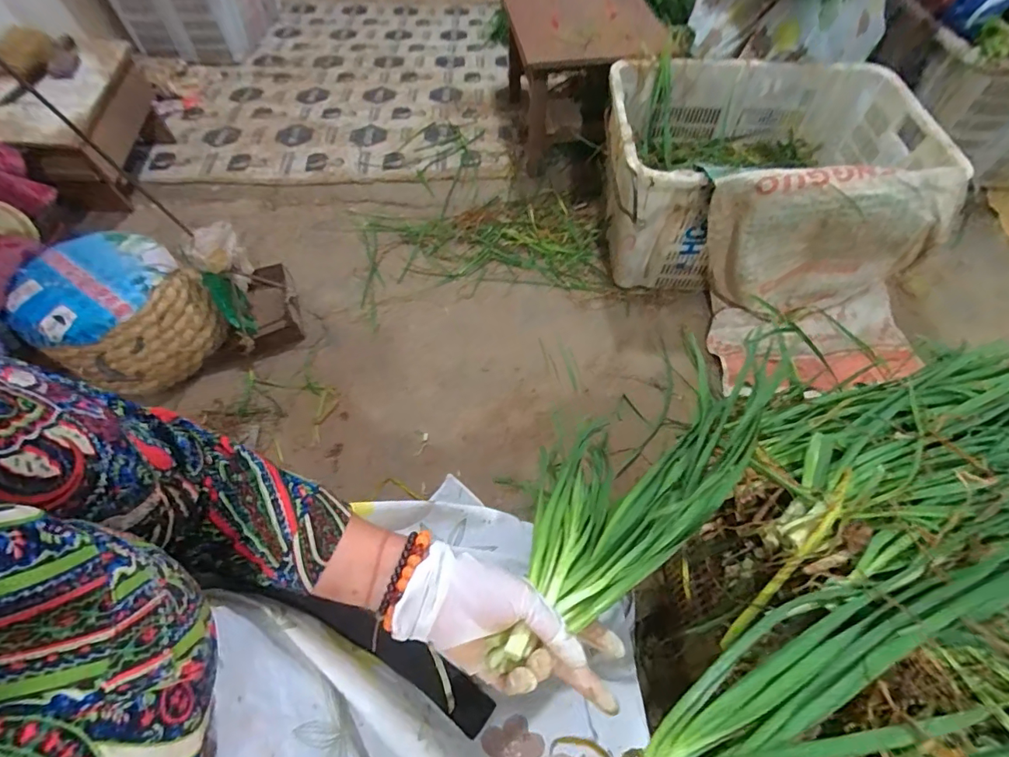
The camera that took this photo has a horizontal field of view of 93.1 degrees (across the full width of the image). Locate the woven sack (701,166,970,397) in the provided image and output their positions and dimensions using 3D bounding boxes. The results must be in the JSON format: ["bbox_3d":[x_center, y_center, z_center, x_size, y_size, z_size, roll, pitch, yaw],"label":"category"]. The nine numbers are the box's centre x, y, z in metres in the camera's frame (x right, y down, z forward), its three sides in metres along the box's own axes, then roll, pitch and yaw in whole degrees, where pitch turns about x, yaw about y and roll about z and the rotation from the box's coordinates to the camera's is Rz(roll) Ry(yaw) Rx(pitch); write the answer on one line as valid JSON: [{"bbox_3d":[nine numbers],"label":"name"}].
[{"bbox_3d":[0.703,-0.209,1.062,0.561,0.448,0.231,-3,53,-3],"label":"woven sack"}]

